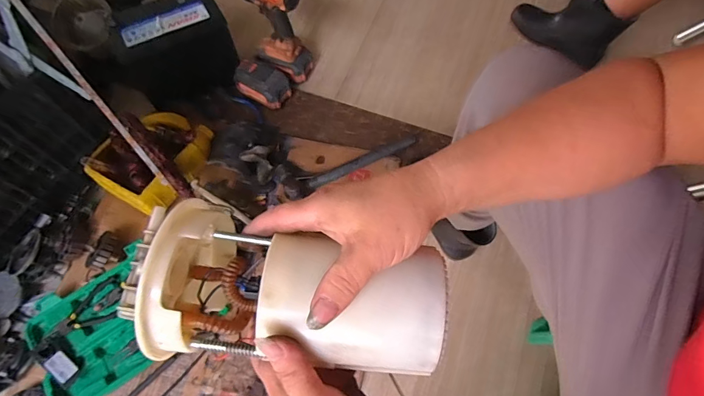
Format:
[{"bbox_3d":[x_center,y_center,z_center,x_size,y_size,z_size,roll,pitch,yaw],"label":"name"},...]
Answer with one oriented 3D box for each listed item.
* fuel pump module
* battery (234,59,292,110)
[{"bbox_3d":[-0.046,0.076,0.304,0.222,0.094,0.103,10,66,2],"label":"fuel pump module"},{"bbox_3d":[-0.220,-0.283,0.978,0.128,0.079,0.080,26,68,11],"label":"battery"}]

